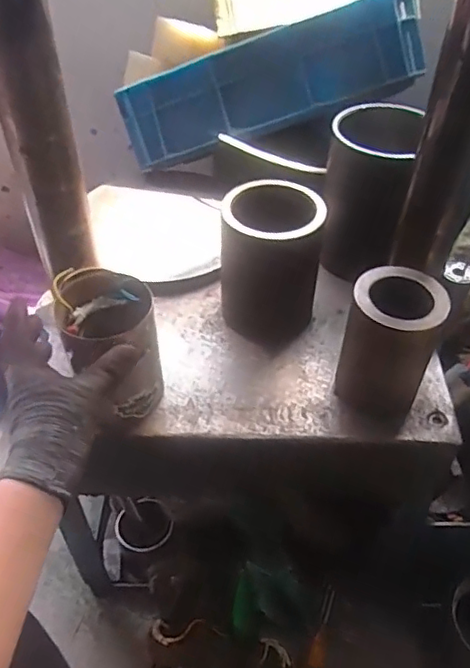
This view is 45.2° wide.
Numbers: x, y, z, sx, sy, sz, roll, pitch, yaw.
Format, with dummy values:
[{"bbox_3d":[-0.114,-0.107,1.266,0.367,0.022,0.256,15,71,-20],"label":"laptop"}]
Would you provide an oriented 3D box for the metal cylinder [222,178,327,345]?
[{"bbox_3d":[0.040,-0.080,0.646,0.103,0.155,0.095,3,46,3],"label":"metal cylinder"}]

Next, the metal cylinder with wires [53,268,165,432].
[{"bbox_3d":[-0.124,0.021,0.572,0.092,0.131,0.074,23,50,20],"label":"metal cylinder with wires"}]

